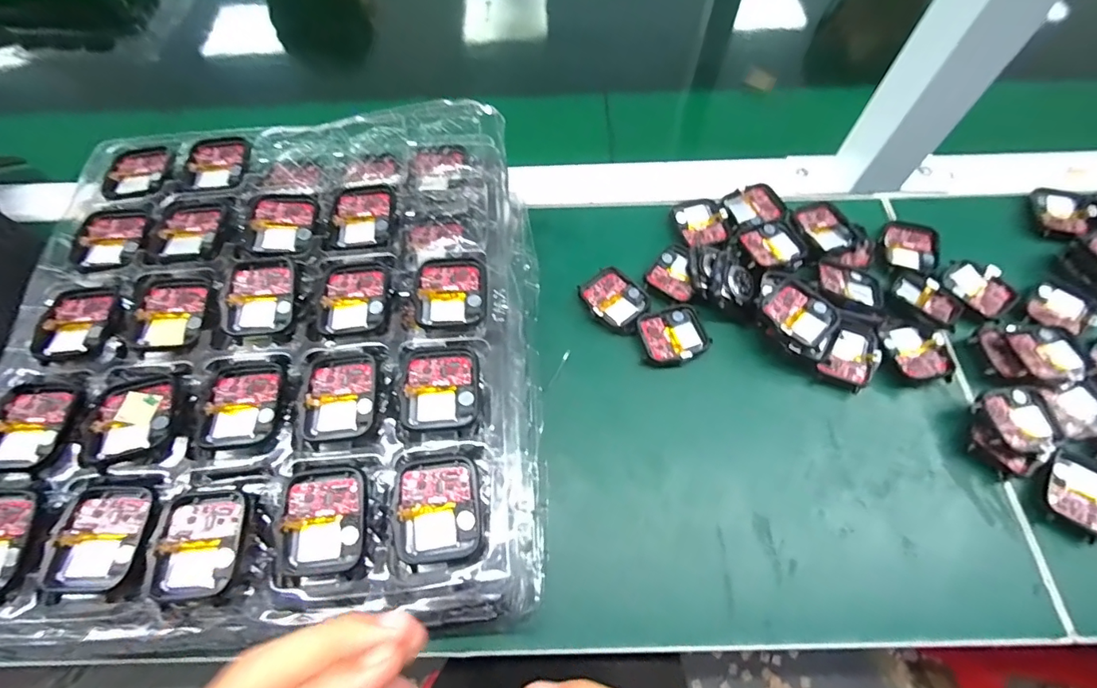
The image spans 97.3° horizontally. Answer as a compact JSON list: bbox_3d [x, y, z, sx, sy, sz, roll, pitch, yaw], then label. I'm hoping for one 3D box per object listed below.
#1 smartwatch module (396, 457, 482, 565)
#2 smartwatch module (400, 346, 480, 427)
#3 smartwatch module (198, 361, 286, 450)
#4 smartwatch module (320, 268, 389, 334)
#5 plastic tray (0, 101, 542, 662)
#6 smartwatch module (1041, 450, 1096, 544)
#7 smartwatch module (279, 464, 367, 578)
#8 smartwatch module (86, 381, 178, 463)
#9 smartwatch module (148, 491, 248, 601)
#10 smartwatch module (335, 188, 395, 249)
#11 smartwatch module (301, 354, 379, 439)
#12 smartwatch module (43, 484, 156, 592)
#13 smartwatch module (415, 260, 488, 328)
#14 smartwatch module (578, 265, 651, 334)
[{"bbox_3d":[-0.049,0.073,0.215,0.036,0.005,0.043,-3,70,-4],"label":"smartwatch module"},{"bbox_3d":[-0.053,0.021,0.240,0.036,0.006,0.040,-1,63,1],"label":"smartwatch module"},{"bbox_3d":[-0.150,0.029,0.238,0.035,0.004,0.043,-5,63,-1],"label":"smartwatch module"},{"bbox_3d":[-0.104,-0.024,0.262,0.036,0.008,0.038,-2,63,0],"label":"smartwatch module"},{"bbox_3d":[-0.143,-0.002,0.277,0.265,0.074,0.293,-2,59,-2],"label":"plastic tray"},{"bbox_3d":[0.302,0.084,0.275,0.038,0.014,0.047,32,68,16],"label":"smartwatch module"},{"bbox_3d":[-0.098,0.076,0.211,0.035,0.008,0.042,0,63,2],"label":"smartwatch module"},{"bbox_3d":[-0.201,0.035,0.232,0.035,0.004,0.038,-17,64,-7],"label":"smartwatch module"},{"bbox_3d":[-0.150,0.086,0.209,0.035,0.006,0.042,-2,63,1],"label":"smartwatch module"},{"bbox_3d":[-0.109,-0.076,0.286,0.033,0.006,0.044,0,63,2],"label":"smartwatch module"},{"bbox_3d":[-0.102,0.025,0.238,0.036,0.007,0.040,-5,63,-1],"label":"smartwatch module"},{"bbox_3d":[-0.195,0.085,0.214,0.036,0.009,0.043,1,63,2],"label":"smartwatch module"},{"bbox_3d":[-0.052,-0.029,0.262,0.037,0.006,0.042,-3,63,0],"label":"smartwatch module"},{"bbox_3d":[0.046,-0.030,0.335,0.047,0.007,0.037,40,71,19],"label":"smartwatch module"}]

